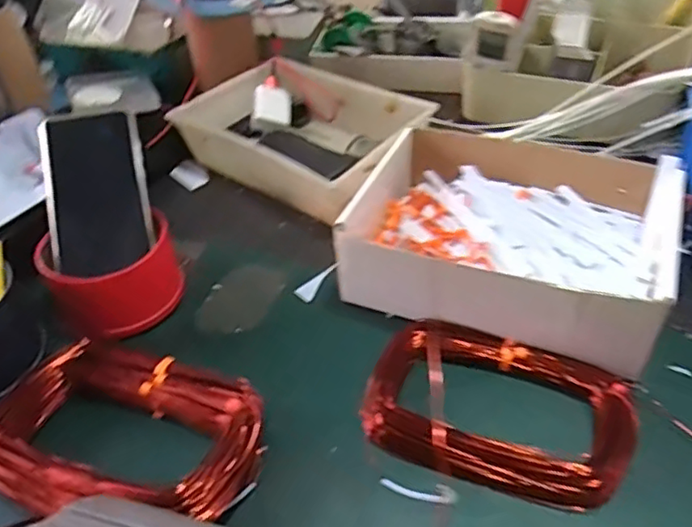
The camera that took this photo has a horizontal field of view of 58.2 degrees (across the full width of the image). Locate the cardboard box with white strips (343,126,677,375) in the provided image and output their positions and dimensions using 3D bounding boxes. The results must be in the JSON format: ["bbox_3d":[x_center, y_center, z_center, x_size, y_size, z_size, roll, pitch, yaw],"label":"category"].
[{"bbox_3d":[0.136,-0.029,0.514,0.244,0.059,0.196,14,46,20],"label":"cardboard box with white strips"}]

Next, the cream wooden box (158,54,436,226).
[{"bbox_3d":[-0.045,-0.139,0.673,0.247,0.067,0.169,29,53,31],"label":"cream wooden box"}]

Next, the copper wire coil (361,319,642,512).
[{"bbox_3d":[0.104,0.095,0.427,0.172,0.026,0.112,16,47,22],"label":"copper wire coil"}]

